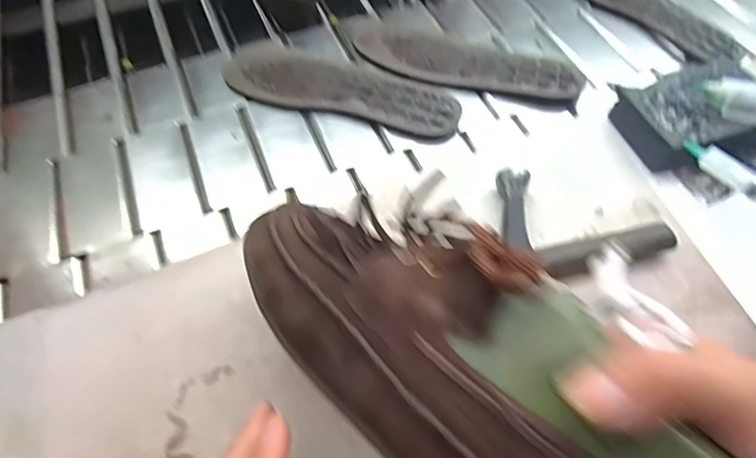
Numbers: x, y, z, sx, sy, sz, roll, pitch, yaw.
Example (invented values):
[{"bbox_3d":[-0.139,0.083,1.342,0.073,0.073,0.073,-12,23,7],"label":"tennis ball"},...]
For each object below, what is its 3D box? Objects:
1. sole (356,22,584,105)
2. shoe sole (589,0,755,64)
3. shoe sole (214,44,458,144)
[{"bbox_3d":[0.104,-0.195,0.582,0.254,0.012,0.110,22,59,12],"label":"sole"},{"bbox_3d":[0.341,-0.293,0.651,0.102,0.013,0.274,-28,62,-18],"label":"shoe sole"},{"bbox_3d":[-0.043,-0.158,0.556,0.269,0.013,0.092,14,58,7],"label":"shoe sole"}]

